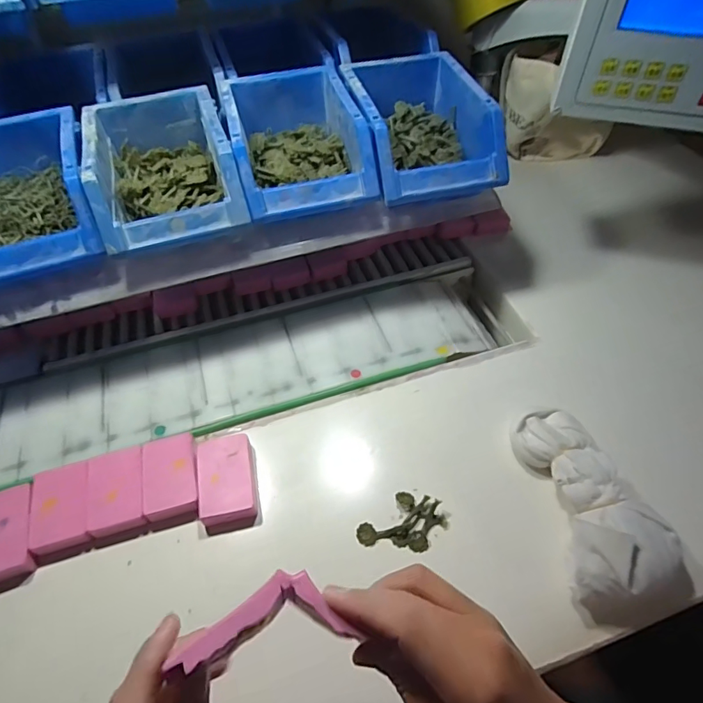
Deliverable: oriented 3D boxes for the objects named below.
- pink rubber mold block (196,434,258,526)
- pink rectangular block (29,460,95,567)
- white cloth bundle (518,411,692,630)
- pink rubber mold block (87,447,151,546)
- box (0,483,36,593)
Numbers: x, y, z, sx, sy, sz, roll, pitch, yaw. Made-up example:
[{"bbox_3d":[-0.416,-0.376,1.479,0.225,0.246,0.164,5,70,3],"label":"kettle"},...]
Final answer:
[{"bbox_3d":[-0.107,0.106,0.403,0.046,0.021,0.074,-12,53,-9],"label":"pink rubber mold block"},{"bbox_3d":[-0.238,0.130,0.391,0.045,0.018,0.072,-15,54,-11],"label":"pink rectangular block"},{"bbox_3d":[0.197,0.114,0.373,0.098,0.052,0.166,-4,52,-3],"label":"white cloth bundle"},{"bbox_3d":[-0.195,0.120,0.395,0.043,0.017,0.070,-14,53,-10],"label":"pink rubber mold block"},{"bbox_3d":[-0.278,0.149,0.377,0.048,0.016,0.075,-16,54,-12],"label":"box"}]

